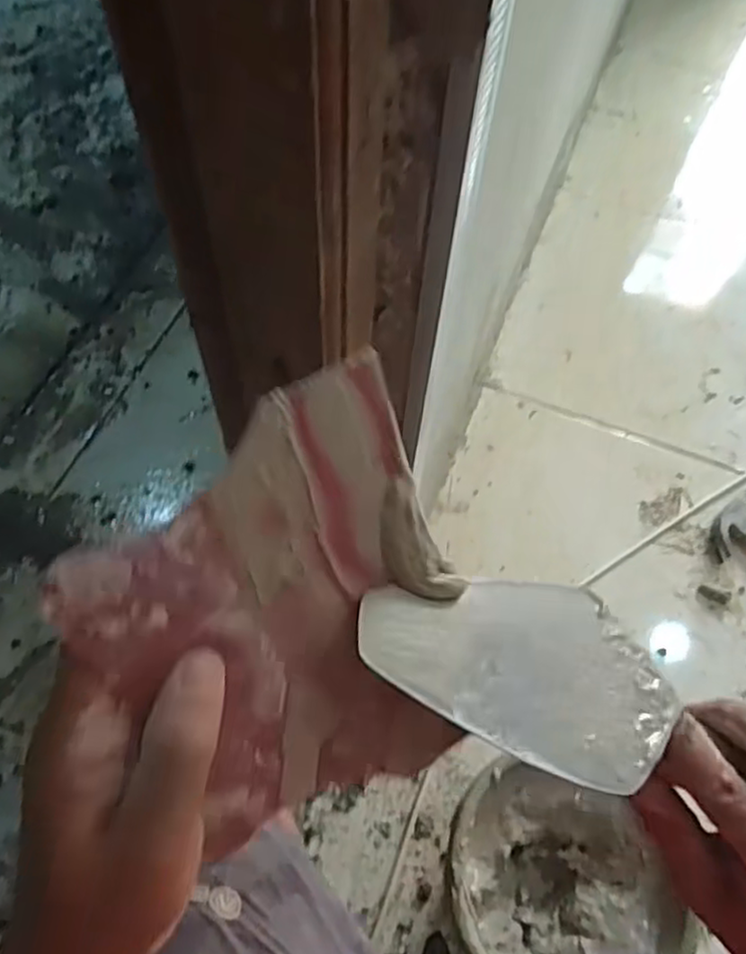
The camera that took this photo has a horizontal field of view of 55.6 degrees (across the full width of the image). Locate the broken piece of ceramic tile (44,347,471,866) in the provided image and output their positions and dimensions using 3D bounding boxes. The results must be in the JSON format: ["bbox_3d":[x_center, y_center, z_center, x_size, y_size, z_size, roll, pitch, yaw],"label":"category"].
[{"bbox_3d":[-0.027,0.056,0.263,0.131,0.162,0.016,-30,25,-22],"label":"broken piece of ceramic tile"}]

